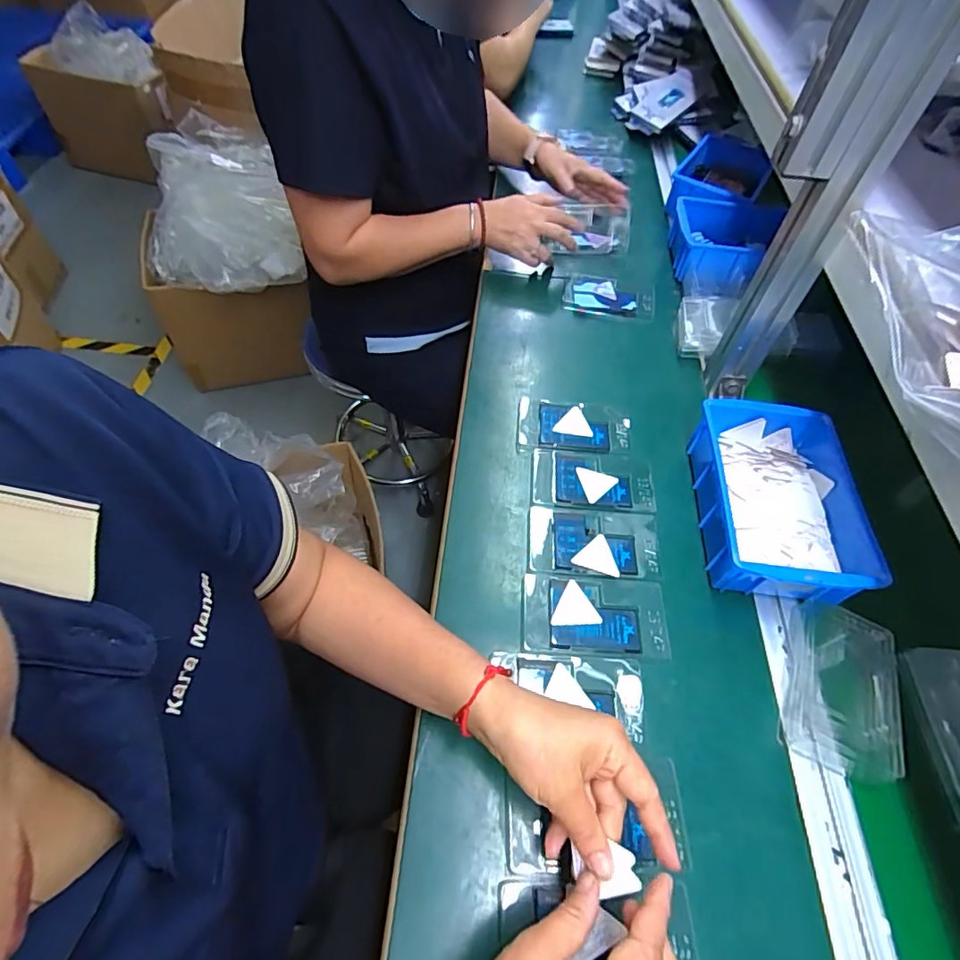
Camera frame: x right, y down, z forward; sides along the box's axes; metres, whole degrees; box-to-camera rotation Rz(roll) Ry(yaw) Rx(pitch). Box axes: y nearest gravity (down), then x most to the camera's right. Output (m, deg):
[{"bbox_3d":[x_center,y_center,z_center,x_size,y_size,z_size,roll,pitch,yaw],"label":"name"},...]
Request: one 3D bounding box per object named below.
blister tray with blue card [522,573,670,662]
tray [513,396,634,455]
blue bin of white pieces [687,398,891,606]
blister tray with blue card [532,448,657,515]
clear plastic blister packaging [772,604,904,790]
[{"bbox_3d":[0.103,0.123,0.466,0.127,0.006,0.072,5,55,0],"label":"blister tray with blue card"},{"bbox_3d":[0.110,-0.063,0.596,0.131,0.006,0.076,5,55,-1],"label":"tray"},{"bbox_3d":[0.300,0.023,0.519,0.154,0.069,0.201,7,55,0],"label":"blue bin of white pieces"},{"bbox_3d":[0.120,0.001,0.549,0.127,0.004,0.072,8,55,1],"label":"blister tray with blue card"},{"bbox_3d":[0.304,0.172,0.436,0.073,0.033,0.133,21,56,10],"label":"clear plastic blister packaging"}]

